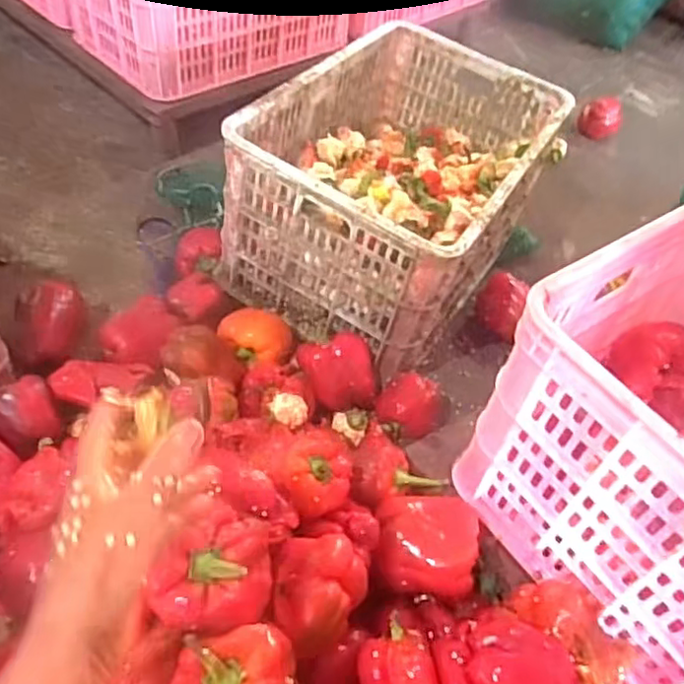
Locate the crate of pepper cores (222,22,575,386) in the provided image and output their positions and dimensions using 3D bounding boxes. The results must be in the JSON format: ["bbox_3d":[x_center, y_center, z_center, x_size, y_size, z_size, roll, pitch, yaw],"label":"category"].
[{"bbox_3d":[0.095,-0.243,1.031,0.347,0.293,0.516,26,51,16],"label":"crate of pepper cores"}]

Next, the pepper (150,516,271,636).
[{"bbox_3d":[-0.108,0.194,0.537,0.102,0.075,0.088,-1,49,-8],"label":"pepper"}]

